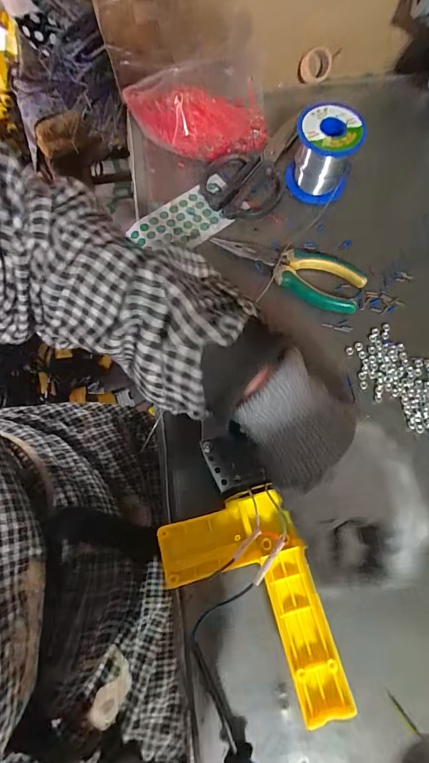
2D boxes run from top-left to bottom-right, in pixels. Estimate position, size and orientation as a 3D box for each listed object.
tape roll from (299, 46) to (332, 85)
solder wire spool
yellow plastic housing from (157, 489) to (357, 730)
[{"bbox_3d":[0.119,-0.371,0.438,0.035,0.037,0.013,16,72,6],"label":"tape roll"},{"bbox_3d":[0.110,-0.230,0.377,0.062,0.066,0.062,19,73,7],"label":"solder wire spool"},{"bbox_3d":[0.024,0.159,0.266,0.100,0.041,0.140,-17,72,-5],"label":"yellow plastic housing"}]

